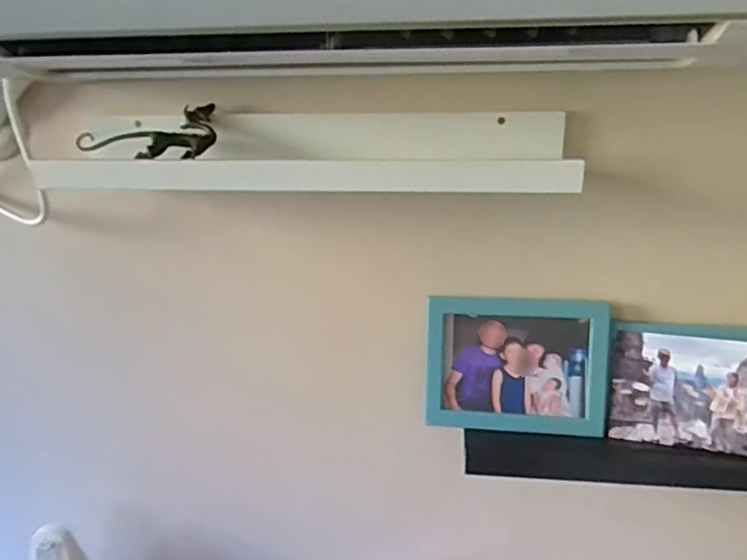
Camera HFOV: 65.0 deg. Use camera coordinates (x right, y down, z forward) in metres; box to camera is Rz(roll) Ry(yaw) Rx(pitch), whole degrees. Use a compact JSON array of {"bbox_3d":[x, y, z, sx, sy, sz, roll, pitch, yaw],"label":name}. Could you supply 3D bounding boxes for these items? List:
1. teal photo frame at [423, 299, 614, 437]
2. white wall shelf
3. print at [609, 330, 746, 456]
[{"bbox_3d":[0.173,0.105,0.714,0.210,0.160,0.013,2,3,8],"label":"teal photo frame"},{"bbox_3d":[-0.066,-0.142,0.637,0.543,0.071,0.140,1,19,5],"label":"white wall shelf"},{"bbox_3d":[0.373,0.131,0.675,0.178,0.126,0.009,5,3,18],"label":"print"}]

